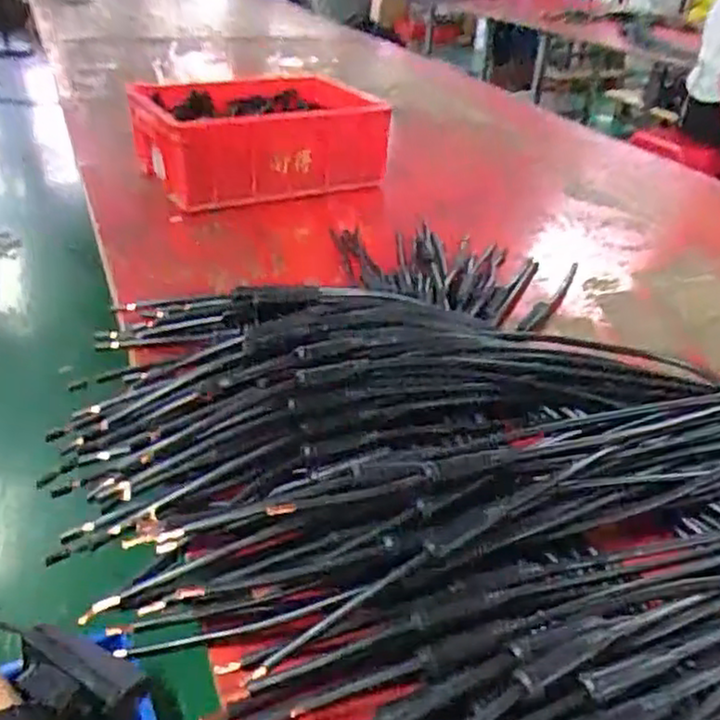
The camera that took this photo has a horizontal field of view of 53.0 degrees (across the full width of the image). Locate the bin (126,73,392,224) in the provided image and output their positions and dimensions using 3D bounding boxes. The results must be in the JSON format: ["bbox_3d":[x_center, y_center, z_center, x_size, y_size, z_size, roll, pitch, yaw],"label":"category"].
[{"bbox_3d":[-0.188,-0.393,1.284,0.390,0.142,0.288,-16,37,-27],"label":"bin"}]

